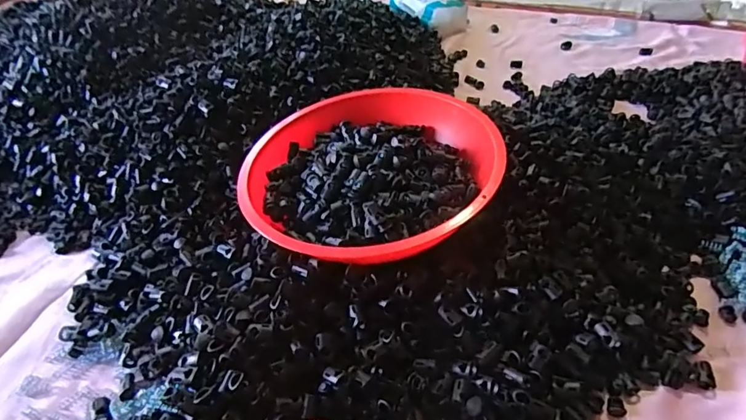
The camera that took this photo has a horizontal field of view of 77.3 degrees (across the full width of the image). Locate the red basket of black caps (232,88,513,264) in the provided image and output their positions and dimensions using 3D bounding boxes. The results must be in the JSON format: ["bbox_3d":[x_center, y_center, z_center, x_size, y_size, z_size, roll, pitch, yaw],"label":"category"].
[{"bbox_3d":[-0.005,-0.040,0.473,0.247,0.071,0.239,-3,41,2],"label":"red basket of black caps"}]

